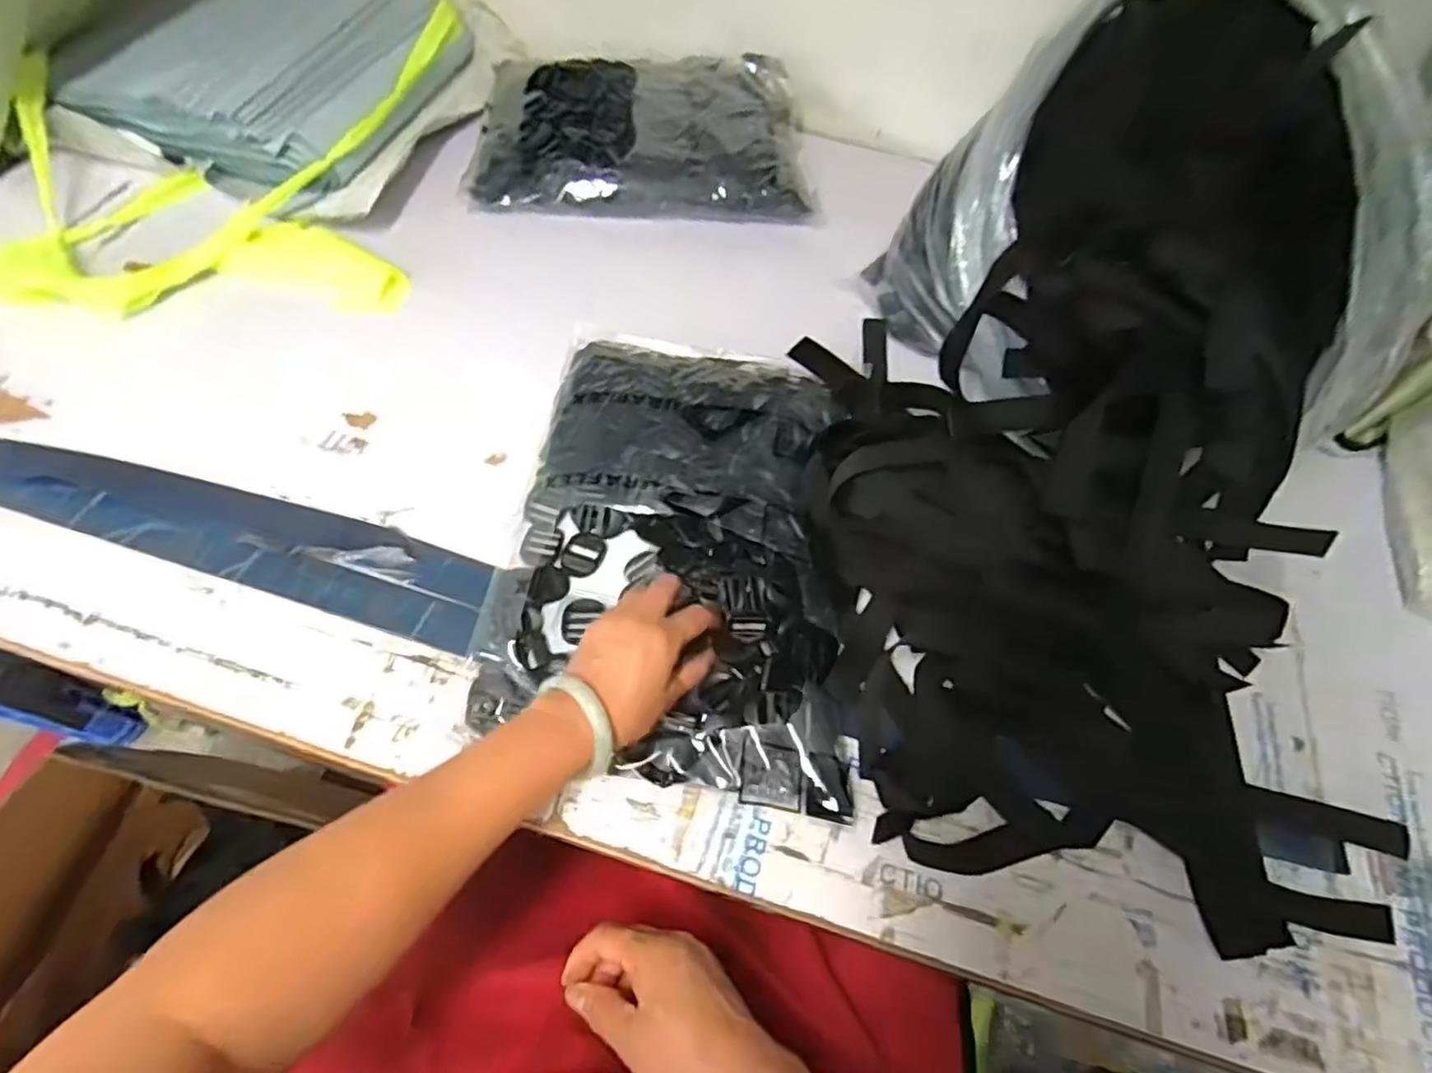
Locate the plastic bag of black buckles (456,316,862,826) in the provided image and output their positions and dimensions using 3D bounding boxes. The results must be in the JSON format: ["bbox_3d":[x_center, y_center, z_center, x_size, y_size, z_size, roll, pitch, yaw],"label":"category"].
[{"bbox_3d":[-0.031,0.002,0.526,0.261,0.047,0.376,6,62,0],"label":"plastic bag of black buckles"}]

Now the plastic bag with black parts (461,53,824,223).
[{"bbox_3d":[-0.082,-0.476,0.766,0.383,0.063,0.239,0,62,-3],"label":"plastic bag with black parts"}]

